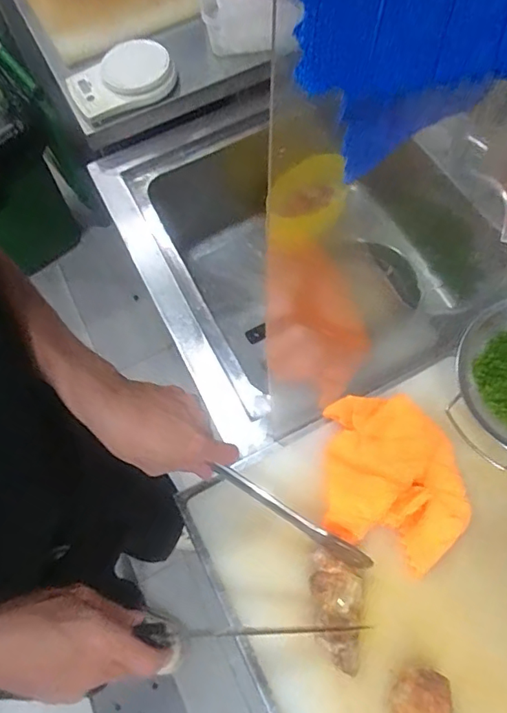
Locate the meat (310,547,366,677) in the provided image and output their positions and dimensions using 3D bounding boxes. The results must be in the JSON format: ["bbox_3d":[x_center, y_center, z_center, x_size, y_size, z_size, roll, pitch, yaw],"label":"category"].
[{"bbox_3d":[0.088,0.265,0.542,0.055,0.035,0.113,4,65,4],"label":"meat"}]

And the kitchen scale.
[{"bbox_3d":[-0.240,-0.507,0.937,0.182,0.046,0.140,-27,67,-10],"label":"kitchen scale"}]

